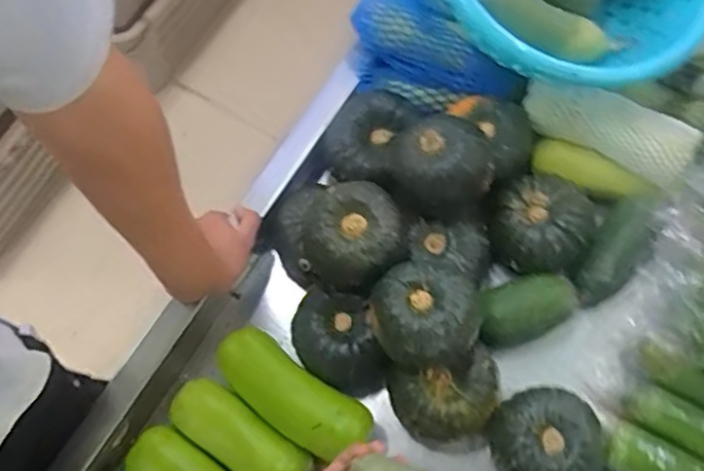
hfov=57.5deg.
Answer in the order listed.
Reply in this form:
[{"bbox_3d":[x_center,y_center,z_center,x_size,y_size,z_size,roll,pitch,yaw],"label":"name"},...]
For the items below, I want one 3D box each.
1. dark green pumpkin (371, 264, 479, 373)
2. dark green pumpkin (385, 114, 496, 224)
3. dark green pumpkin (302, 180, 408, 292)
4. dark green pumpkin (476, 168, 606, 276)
[{"bbox_3d":[0.068,0.080,0.620,0.099,0.085,0.091,0,72,-1],"label":"dark green pumpkin"},{"bbox_3d":[0.092,-0.070,0.664,0.101,0.077,0.093,0,72,-1],"label":"dark green pumpkin"},{"bbox_3d":[0.002,0.002,0.649,0.095,0.061,0.096,0,72,-1],"label":"dark green pumpkin"},{"bbox_3d":[0.208,-0.013,0.704,0.124,0.077,0.108,22,73,6],"label":"dark green pumpkin"}]

